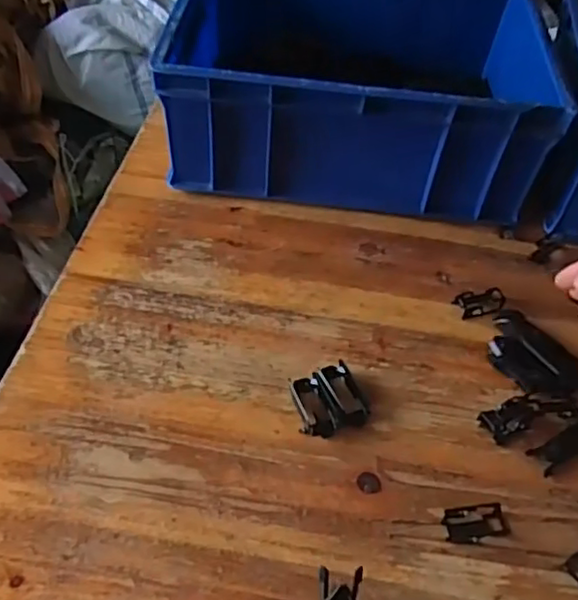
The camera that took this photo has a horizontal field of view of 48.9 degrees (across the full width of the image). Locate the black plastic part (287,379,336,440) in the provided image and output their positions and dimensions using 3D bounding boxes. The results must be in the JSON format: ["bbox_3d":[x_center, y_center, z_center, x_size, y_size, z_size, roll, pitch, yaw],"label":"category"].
[{"bbox_3d":[0.017,0.073,0.441,0.025,0.009,0.047,-6,50,-10],"label":"black plastic part"}]

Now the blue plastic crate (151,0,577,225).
[{"bbox_3d":[0.063,-0.211,0.614,0.326,0.152,0.239,6,48,0],"label":"blue plastic crate"}]

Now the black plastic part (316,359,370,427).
[{"bbox_3d":[0.038,0.064,0.450,0.027,0.013,0.050,-15,52,-17],"label":"black plastic part"}]

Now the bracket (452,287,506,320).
[{"bbox_3d":[0.156,0.001,0.516,0.042,0.005,0.023,-11,51,-14],"label":"bracket"}]

